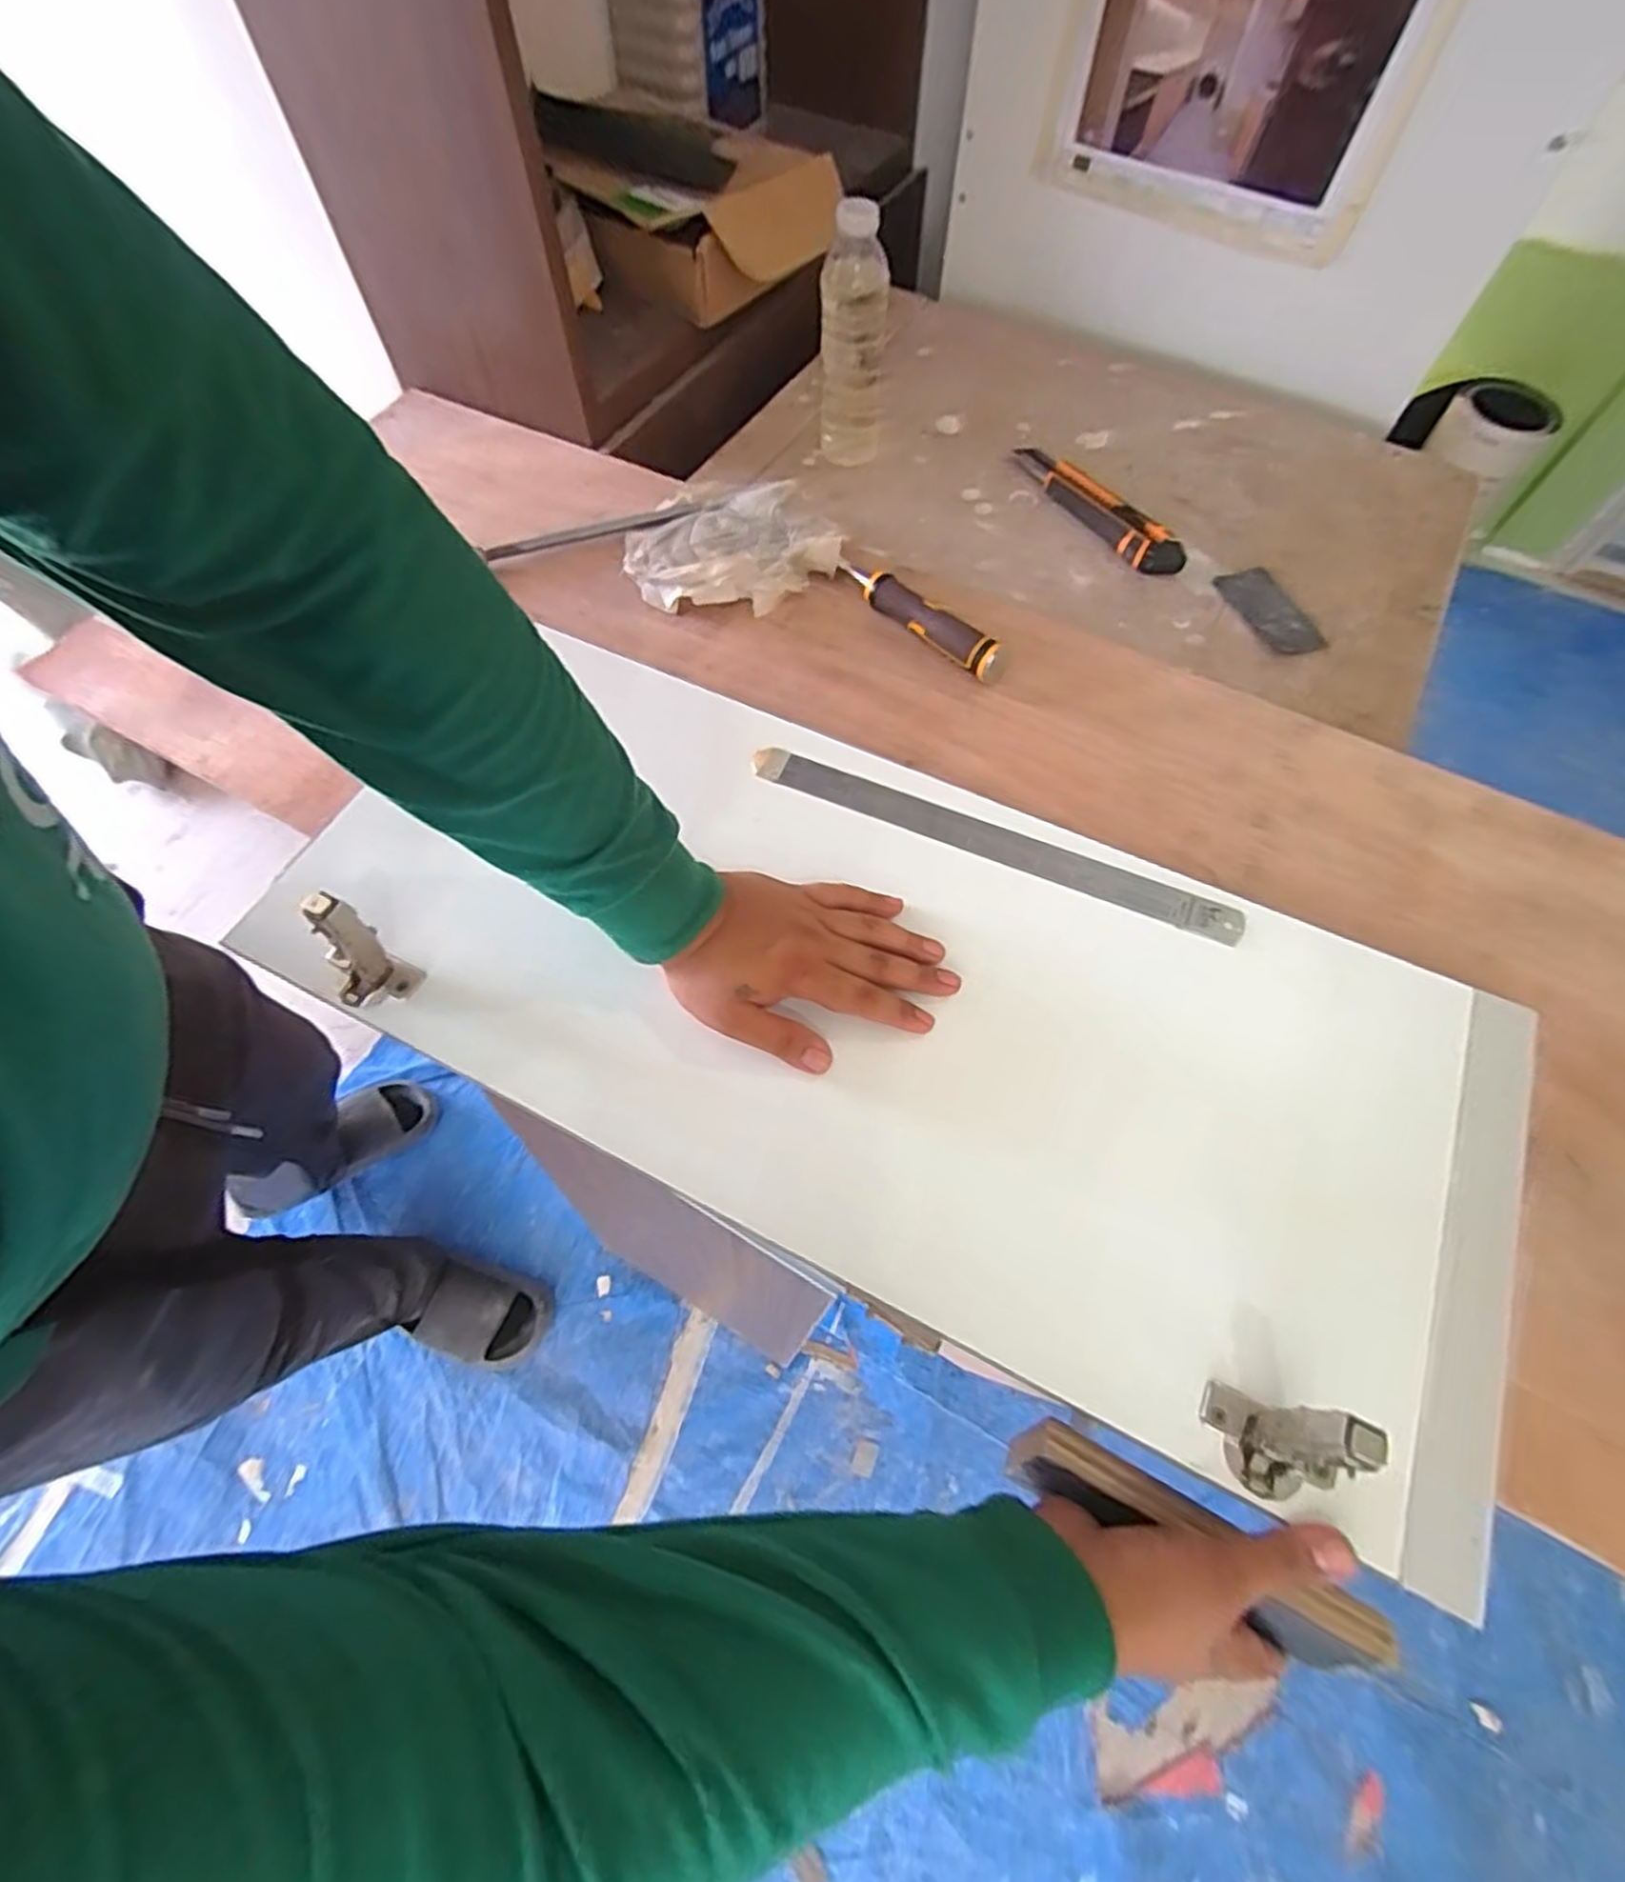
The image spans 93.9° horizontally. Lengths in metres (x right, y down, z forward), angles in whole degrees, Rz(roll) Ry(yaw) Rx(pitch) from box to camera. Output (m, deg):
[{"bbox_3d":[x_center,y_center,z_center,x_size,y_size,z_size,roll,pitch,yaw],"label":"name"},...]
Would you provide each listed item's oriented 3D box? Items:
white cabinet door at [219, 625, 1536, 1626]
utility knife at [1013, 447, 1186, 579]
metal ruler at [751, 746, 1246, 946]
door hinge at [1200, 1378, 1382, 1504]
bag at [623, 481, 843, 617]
[{"bbox_3d":[0.043,0.030,0.463,0.712,0.022,0.315,24,63,11],"label":"white cabinet door"},{"bbox_3d":[0.259,-0.403,0.702,0.041,0.021,0.208,-27,65,-15],"label":"utility knife"},{"bbox_3d":[0.116,-0.068,0.512,0.335,0.004,0.028,22,69,11],"label":"metal ruler"},{"bbox_3d":[0.217,0.224,0.331,0.056,0.072,0.039,14,62,6],"label":"door hinge"},{"bbox_3d":[-0.074,-0.332,0.644,0.154,0.035,0.137,-28,66,-16],"label":"bag"}]

